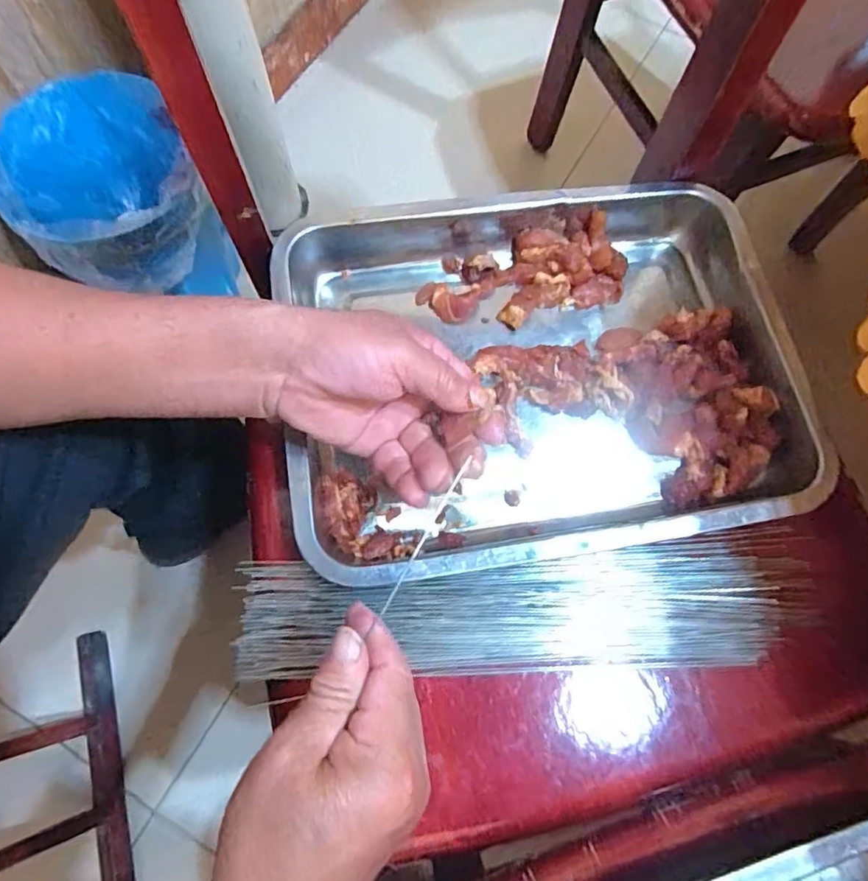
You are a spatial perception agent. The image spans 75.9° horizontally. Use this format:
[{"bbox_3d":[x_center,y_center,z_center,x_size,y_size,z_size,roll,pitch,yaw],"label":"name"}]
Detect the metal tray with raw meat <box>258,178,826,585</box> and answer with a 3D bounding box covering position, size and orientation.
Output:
[{"bbox_3d":[0.082,-0.053,0.391,0.364,0.040,0.261,-9,73,-5],"label":"metal tray with raw meat"}]

